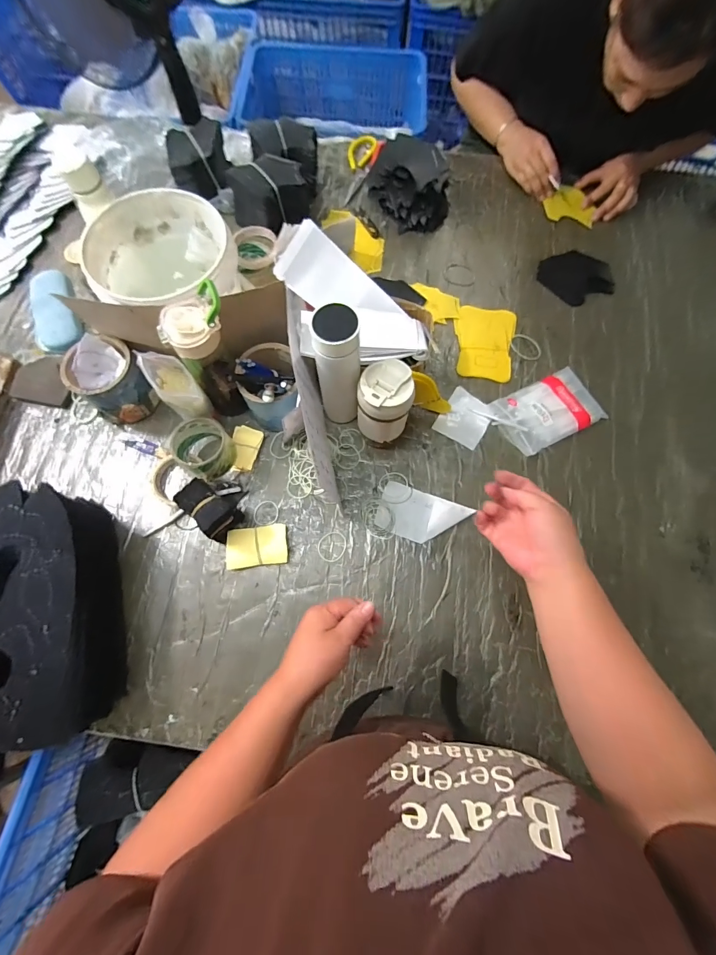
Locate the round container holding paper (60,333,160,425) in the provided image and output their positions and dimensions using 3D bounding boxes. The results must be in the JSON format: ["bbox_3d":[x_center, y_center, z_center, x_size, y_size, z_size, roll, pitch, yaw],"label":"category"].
[{"bbox_3d":[-0.418,-0.164,0.633,0.118,0.096,0.104,34,75,9],"label":"round container holding paper"}]

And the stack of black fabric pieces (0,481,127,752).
[{"bbox_3d":[-0.467,0.186,0.515,0.225,0.130,0.318,-9,73,-4],"label":"stack of black fabric pieces"}]

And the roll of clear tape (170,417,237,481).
[{"bbox_3d":[-0.252,-0.044,0.619,0.088,0.068,0.084,0,73,-1],"label":"roll of clear tape"}]

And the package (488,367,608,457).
[{"bbox_3d":[0.339,-0.120,0.668,0.181,0.021,0.116,-26,75,-9],"label":"package"}]

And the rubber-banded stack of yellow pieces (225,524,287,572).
[{"bbox_3d":[-0.162,0.111,0.603,0.094,0.019,0.063,-6,73,-3],"label":"rubber-banded stack of yellow pieces"}]

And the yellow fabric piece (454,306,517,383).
[{"bbox_3d":[0.246,-0.263,0.723,0.110,0.016,0.156,7,73,2],"label":"yellow fabric piece"}]

